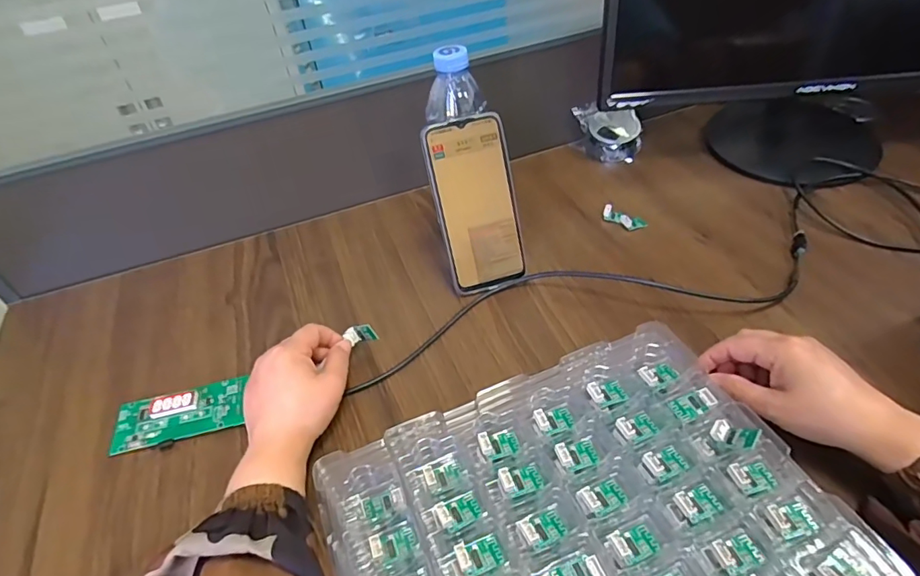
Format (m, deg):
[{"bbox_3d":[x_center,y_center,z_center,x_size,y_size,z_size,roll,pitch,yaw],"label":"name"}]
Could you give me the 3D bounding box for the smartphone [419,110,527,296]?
[{"bbox_3d":[0.016,-0.079,0.489,0.079,0.165,0.010,-15,16,-9],"label":"smartphone"}]

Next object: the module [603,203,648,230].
[{"bbox_3d":[0.185,-0.079,0.571,0.050,0.014,0.019,28,53,31],"label":"module"}]

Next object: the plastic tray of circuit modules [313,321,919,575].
[{"bbox_3d":[0.071,0.143,0.300,0.278,0.024,0.209,-20,45,-14],"label":"plastic tray of circuit modules"}]

